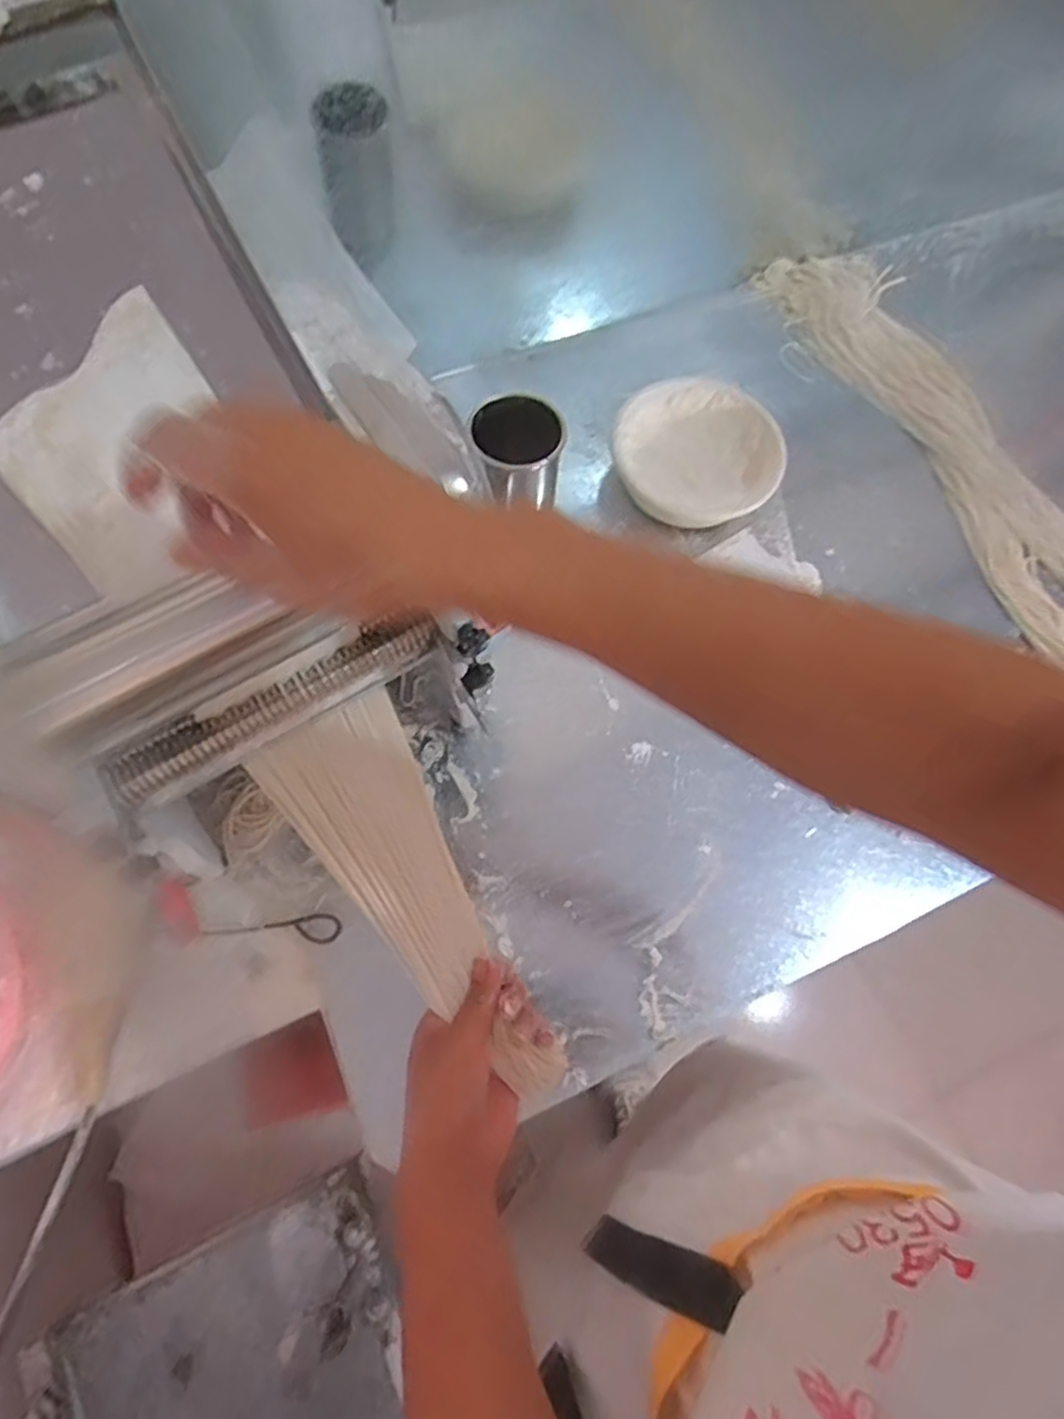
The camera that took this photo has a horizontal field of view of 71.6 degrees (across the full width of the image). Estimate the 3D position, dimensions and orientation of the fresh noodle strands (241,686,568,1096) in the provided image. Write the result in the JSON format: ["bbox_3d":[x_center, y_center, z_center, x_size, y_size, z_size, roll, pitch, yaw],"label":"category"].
[{"bbox_3d":[-0.086,0.141,0.562,0.112,0.026,0.315,-32,76,-14],"label":"fresh noodle strands"}]

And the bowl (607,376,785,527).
[{"bbox_3d":[0.190,-0.296,0.865,0.193,0.080,0.185,1,68,-2],"label":"bowl"}]

